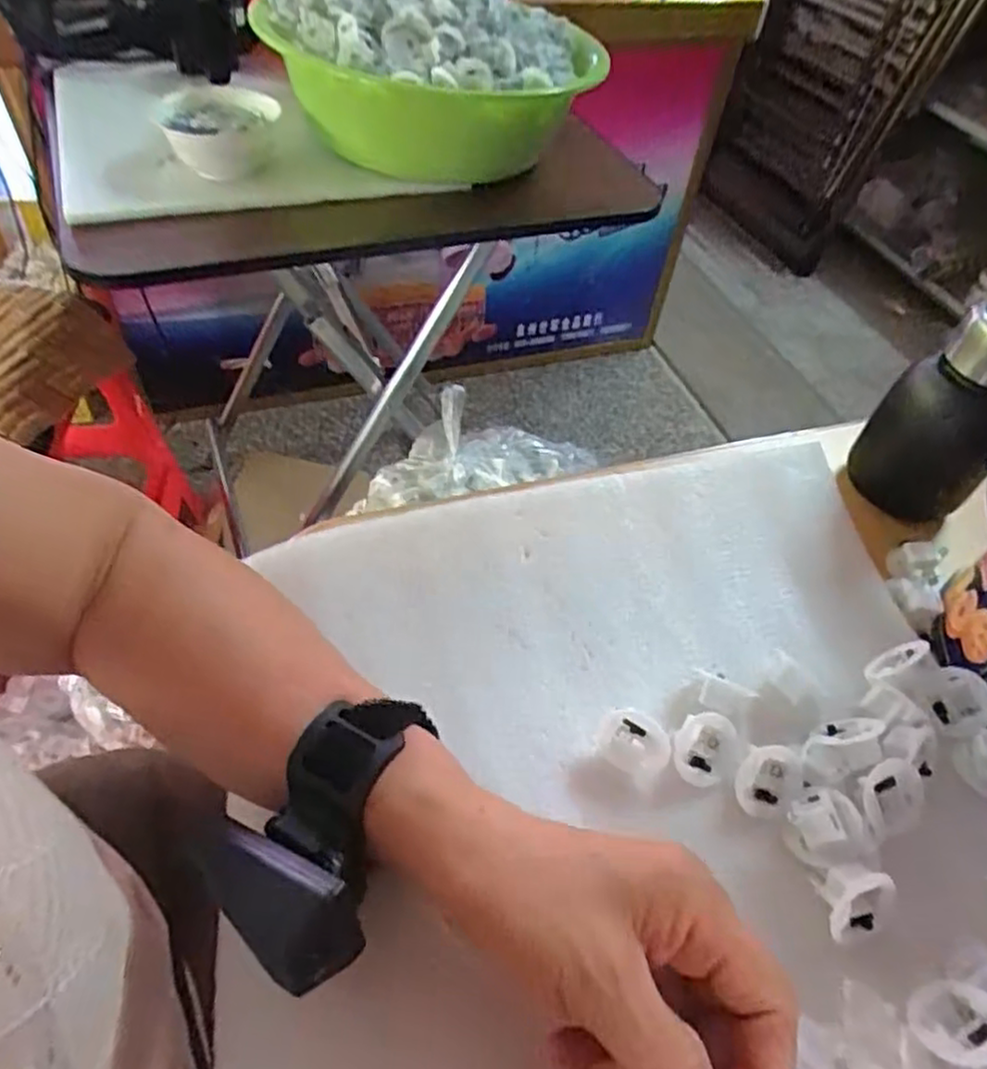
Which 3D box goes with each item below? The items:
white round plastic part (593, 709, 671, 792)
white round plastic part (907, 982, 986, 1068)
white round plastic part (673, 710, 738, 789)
[{"bbox_3d":[0.064,0.094,0.324,0.032,0.030,0.009,30,23,9],"label":"white round plastic part"},{"bbox_3d":[0.172,0.180,0.266,0.032,0.008,0.029,-15,15,20],"label":"white round plastic part"},{"bbox_3d":[0.096,0.098,0.326,0.030,0.023,0.025,5,52,-1],"label":"white round plastic part"}]

